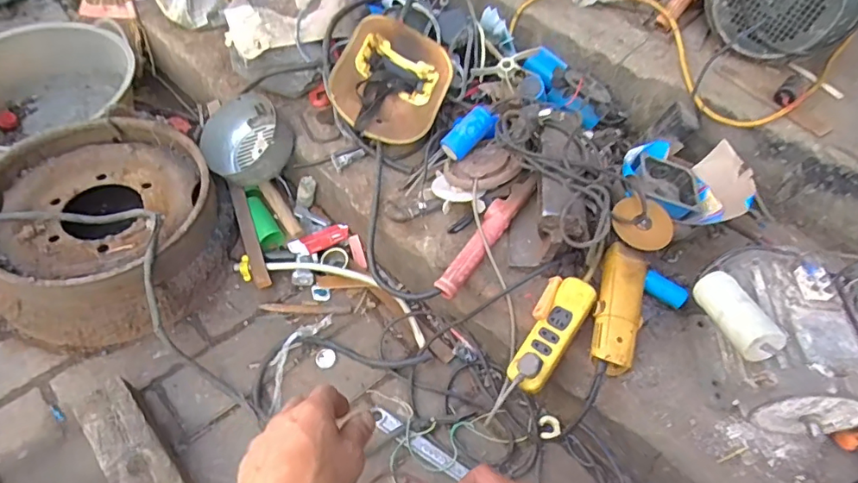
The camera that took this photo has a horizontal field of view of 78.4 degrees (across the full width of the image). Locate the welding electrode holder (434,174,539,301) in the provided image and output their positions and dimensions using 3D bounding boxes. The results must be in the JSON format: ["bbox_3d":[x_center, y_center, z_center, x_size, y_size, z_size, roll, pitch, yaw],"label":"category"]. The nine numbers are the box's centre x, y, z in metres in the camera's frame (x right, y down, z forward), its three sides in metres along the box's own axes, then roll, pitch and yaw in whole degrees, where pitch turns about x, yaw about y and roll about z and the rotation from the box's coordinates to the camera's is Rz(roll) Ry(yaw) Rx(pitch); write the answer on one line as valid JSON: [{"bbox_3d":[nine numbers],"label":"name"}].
[{"bbox_3d":[0.099,-0.014,0.906,0.045,0.032,0.256,34,75,19],"label":"welding electrode holder"}]

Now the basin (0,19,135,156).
[{"bbox_3d":[-0.826,-0.314,1.164,0.366,0.149,0.399,3,52,-4],"label":"basin"}]

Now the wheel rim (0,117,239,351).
[{"bbox_3d":[-0.599,-0.023,0.982,0.412,0.155,0.437,-21,57,-21],"label":"wheel rim"}]

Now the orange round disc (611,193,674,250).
[{"bbox_3d":[0.344,-0.030,0.847,0.095,0.014,0.085,19,74,9],"label":"orange round disc"}]

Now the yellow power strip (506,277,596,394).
[{"bbox_3d":[0.192,0.141,0.810,0.055,0.025,0.188,32,78,18],"label":"yellow power strip"}]

